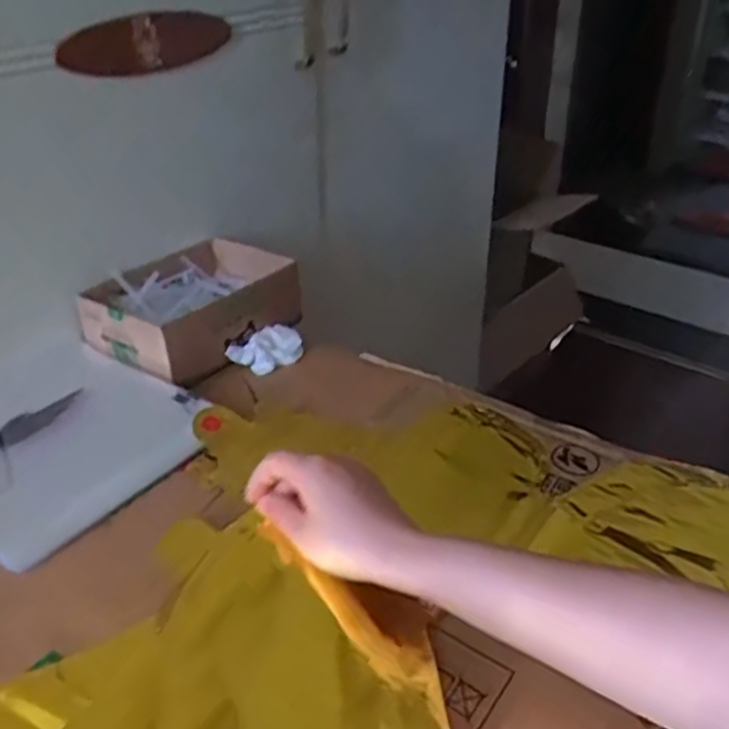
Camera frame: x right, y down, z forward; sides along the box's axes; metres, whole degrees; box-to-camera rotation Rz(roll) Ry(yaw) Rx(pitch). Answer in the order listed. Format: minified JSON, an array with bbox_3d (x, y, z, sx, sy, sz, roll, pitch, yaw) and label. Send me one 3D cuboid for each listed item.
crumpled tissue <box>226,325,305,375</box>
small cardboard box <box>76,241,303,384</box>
[{"bbox_3d":[-0.095,-0.014,0.725,0.071,0.023,0.046,-14,34,-21],"label":"crumpled tissue"},{"bbox_3d":[-0.166,-0.058,0.757,0.138,0.061,0.197,20,37,30],"label":"small cardboard box"}]

